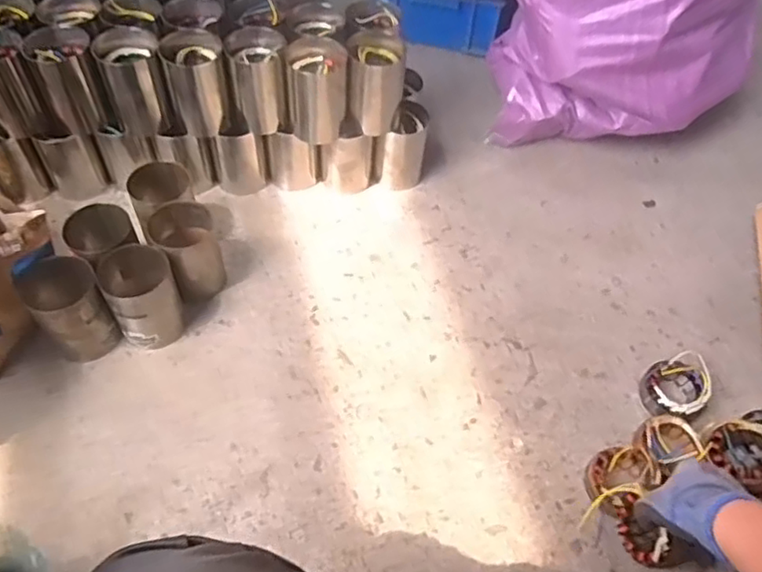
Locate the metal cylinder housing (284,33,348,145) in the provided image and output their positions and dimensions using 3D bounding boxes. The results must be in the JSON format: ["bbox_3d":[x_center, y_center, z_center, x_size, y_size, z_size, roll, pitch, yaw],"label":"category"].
[{"bbox_3d":[-0.100,-0.311,0.990,0.090,0.137,0.090,-2,55,-6],"label":"metal cylinder housing"}]

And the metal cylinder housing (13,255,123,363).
[{"bbox_3d":[-0.424,0.031,0.866,0.091,0.126,0.111,-38,65,-26],"label":"metal cylinder housing"}]

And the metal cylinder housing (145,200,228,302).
[{"bbox_3d":[-0.283,-0.045,0.933,0.090,0.125,0.110,-19,59,-17],"label":"metal cylinder housing"}]

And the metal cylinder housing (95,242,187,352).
[{"bbox_3d":[-0.332,0.019,0.887,0.092,0.118,0.103,-21,59,-18],"label":"metal cylinder housing"}]

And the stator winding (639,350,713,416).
[{"bbox_3d":[0.421,0.144,0.898,0.097,0.050,0.088,-12,57,-12],"label":"stator winding"}]

